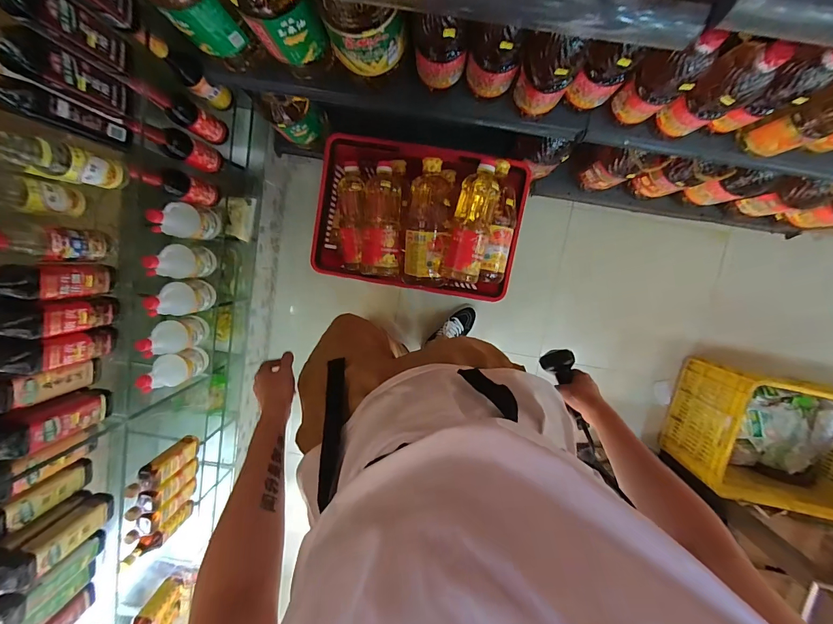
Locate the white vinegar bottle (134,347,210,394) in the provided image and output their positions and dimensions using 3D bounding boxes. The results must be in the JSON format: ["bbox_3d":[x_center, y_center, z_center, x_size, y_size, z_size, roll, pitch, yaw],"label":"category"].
[{"bbox_3d":[-0.684,0.161,1.035,0.079,0.184,0.084,0,98,3],"label":"white vinegar bottle"}]

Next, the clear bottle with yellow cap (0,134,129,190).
[{"bbox_3d":[-0.625,-0.261,0.620,0.061,0.250,0.058,12,99,1],"label":"clear bottle with yellow cap"}]

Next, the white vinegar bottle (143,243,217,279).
[{"bbox_3d":[-0.634,-0.136,0.978,0.072,0.205,0.087,6,98,2],"label":"white vinegar bottle"}]

